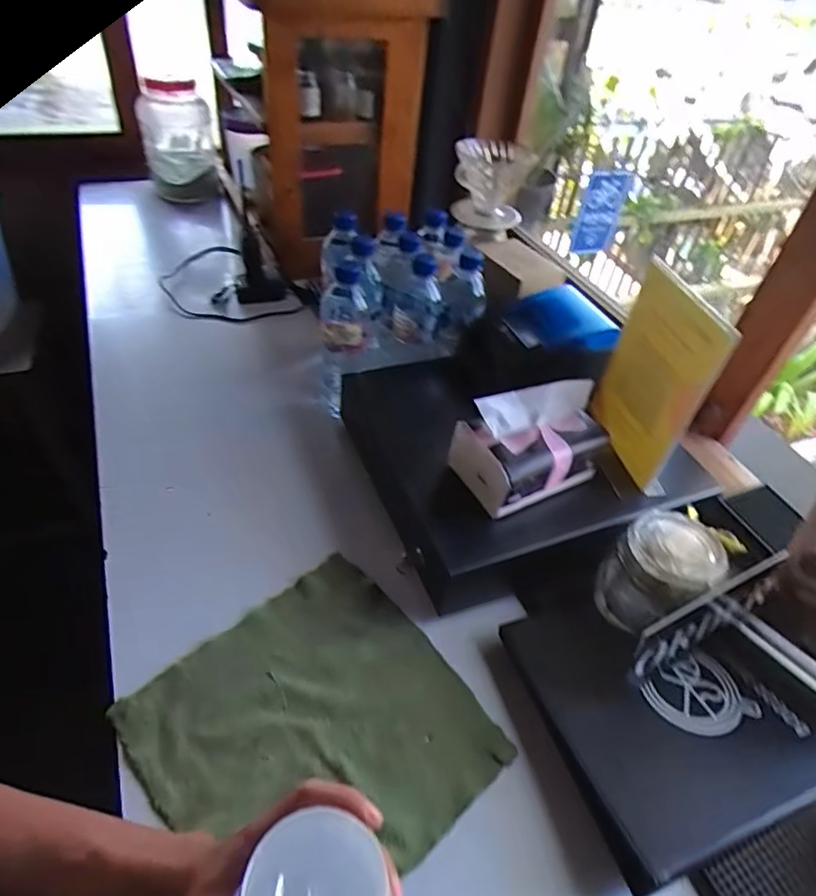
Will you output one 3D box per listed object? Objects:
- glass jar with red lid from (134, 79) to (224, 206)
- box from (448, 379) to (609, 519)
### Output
[{"bbox_3d":[-0.472,-0.642,1.171,0.145,0.206,0.164,-11,47,-19],"label":"glass jar with red lid"},{"bbox_3d":[0.132,-0.007,0.605,0.148,0.092,0.086,-18,49,-24],"label":"box"}]

